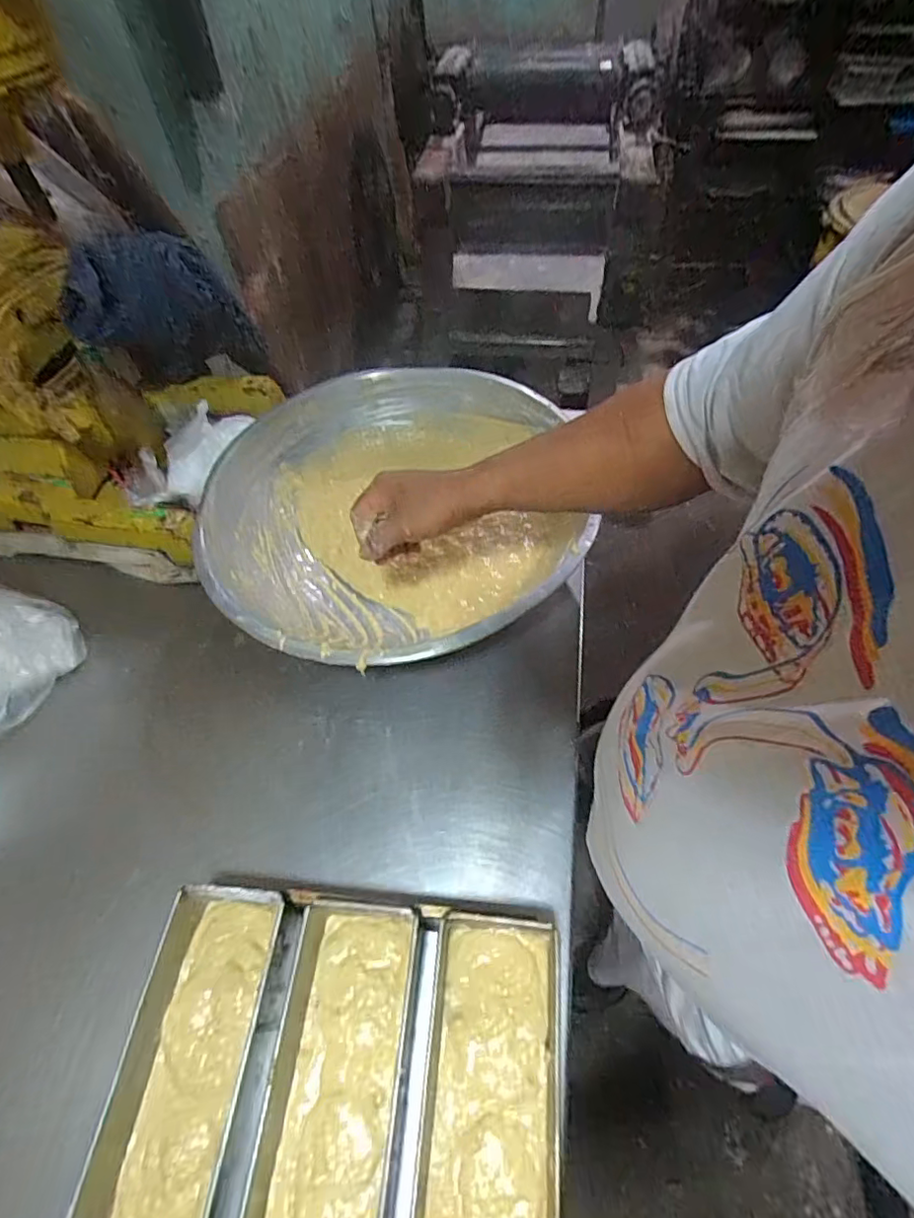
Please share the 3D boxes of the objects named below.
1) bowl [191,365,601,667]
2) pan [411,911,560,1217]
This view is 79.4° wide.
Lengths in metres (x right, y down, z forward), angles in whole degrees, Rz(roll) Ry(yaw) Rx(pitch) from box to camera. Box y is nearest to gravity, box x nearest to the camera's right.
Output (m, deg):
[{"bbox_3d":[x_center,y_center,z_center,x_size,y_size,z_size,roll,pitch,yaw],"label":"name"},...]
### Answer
[{"bbox_3d":[-0.080,-0.114,0.721,0.433,0.132,0.476,-2,56,2],"label":"bowl"},{"bbox_3d":[0.025,0.370,0.412,0.099,0.083,0.244,3,56,6],"label":"pan"}]

